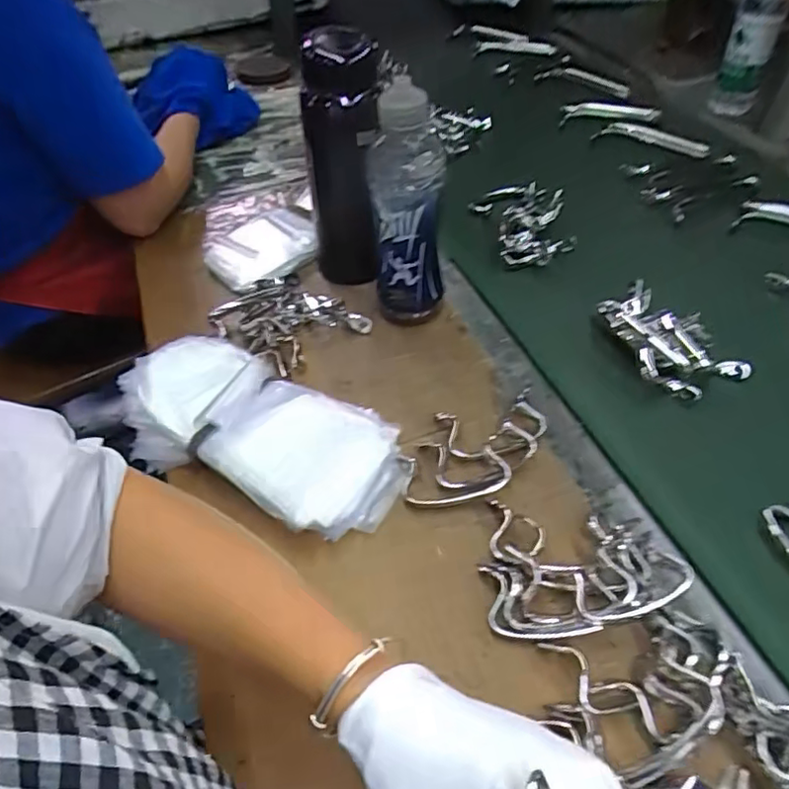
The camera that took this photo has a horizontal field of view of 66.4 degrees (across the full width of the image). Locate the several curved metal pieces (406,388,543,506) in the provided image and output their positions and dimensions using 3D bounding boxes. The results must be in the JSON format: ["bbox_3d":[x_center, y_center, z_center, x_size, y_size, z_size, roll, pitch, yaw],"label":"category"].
[{"bbox_3d":[0.068,0.042,0.506,0.083,0.024,0.141,26,54,25],"label":"several curved metal pieces"}]

